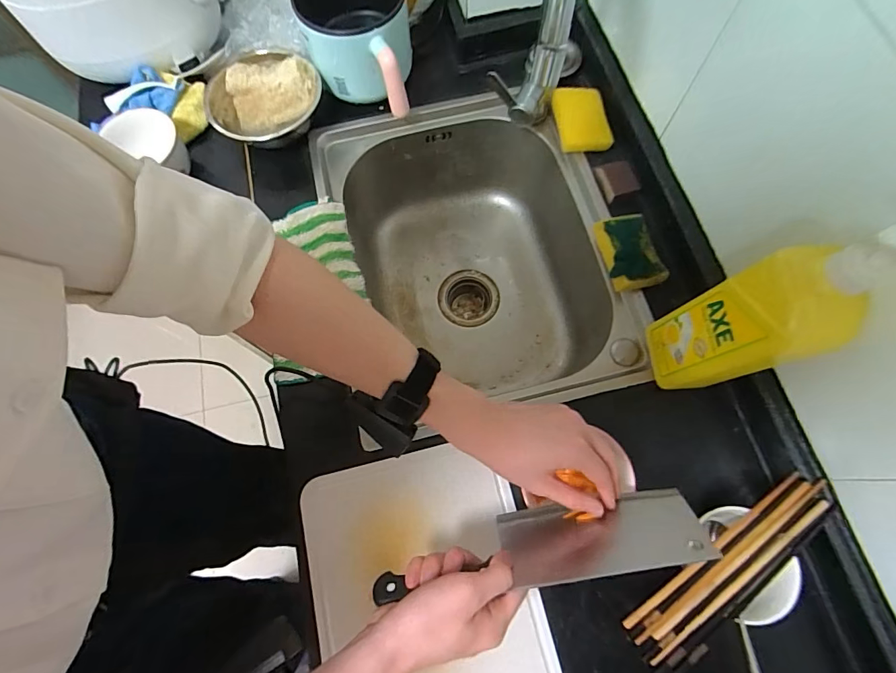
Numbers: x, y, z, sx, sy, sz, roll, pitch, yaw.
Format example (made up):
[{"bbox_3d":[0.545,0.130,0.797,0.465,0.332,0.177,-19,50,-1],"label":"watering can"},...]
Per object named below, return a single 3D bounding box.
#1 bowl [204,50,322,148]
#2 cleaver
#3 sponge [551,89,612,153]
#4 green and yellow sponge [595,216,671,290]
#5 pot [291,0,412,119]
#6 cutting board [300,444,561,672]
[{"bbox_3d":[-0.285,-0.359,0.662,0.169,0.062,0.154,-1,72,2],"label":"bowl"},{"bbox_3d":[0.079,0.183,0.390,0.279,0.020,0.073,-11,29,4],"label":"cleaver"},{"bbox_3d":[0.198,-0.325,0.660,0.065,0.031,0.107,-10,72,-1],"label":"sponge"},{"bbox_3d":[0.242,-0.116,0.578,0.075,0.032,0.100,-10,72,-1],"label":"green and yellow sponge"},{"bbox_3d":[-0.132,-0.422,0.637,0.149,0.132,0.130,-5,72,1],"label":"pot"},{"bbox_3d":[-0.023,0.297,0.470,0.238,0.017,0.330,-16,73,1],"label":"cutting board"}]

